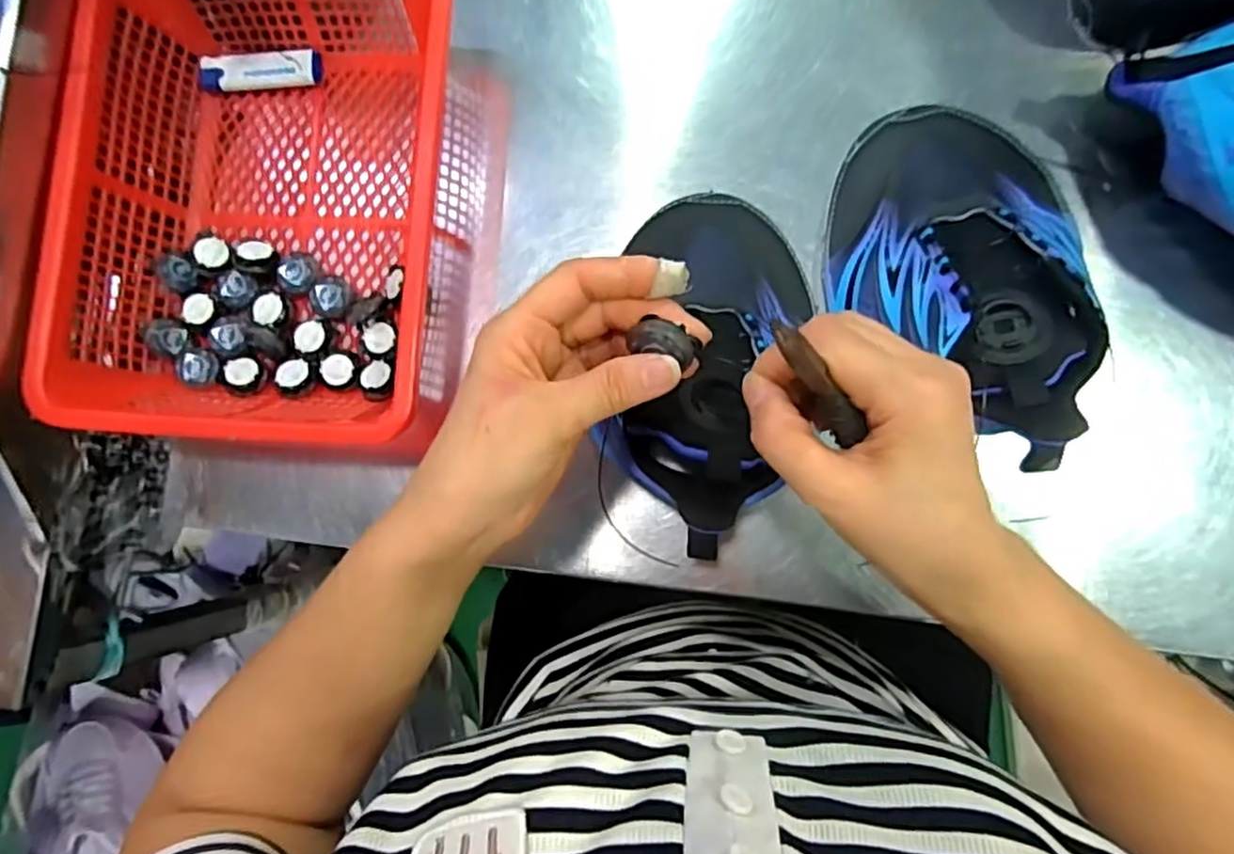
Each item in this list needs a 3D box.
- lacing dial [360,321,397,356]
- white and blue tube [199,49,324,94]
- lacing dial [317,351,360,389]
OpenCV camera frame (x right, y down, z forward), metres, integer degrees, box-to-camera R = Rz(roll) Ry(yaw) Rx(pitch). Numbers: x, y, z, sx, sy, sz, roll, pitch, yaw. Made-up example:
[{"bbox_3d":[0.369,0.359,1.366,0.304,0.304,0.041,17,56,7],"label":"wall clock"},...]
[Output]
[{"bbox_3d":[-0.152,-0.057,0.446,0.020,0.007,0.022,0,85,5],"label":"lacing dial"},{"bbox_3d":[-0.246,-0.245,0.474,0.082,0.025,0.021,-3,85,5],"label":"white and blue tube"},{"bbox_3d":[-0.177,-0.037,0.445,0.028,0.008,0.024,8,86,5],"label":"lacing dial"}]

